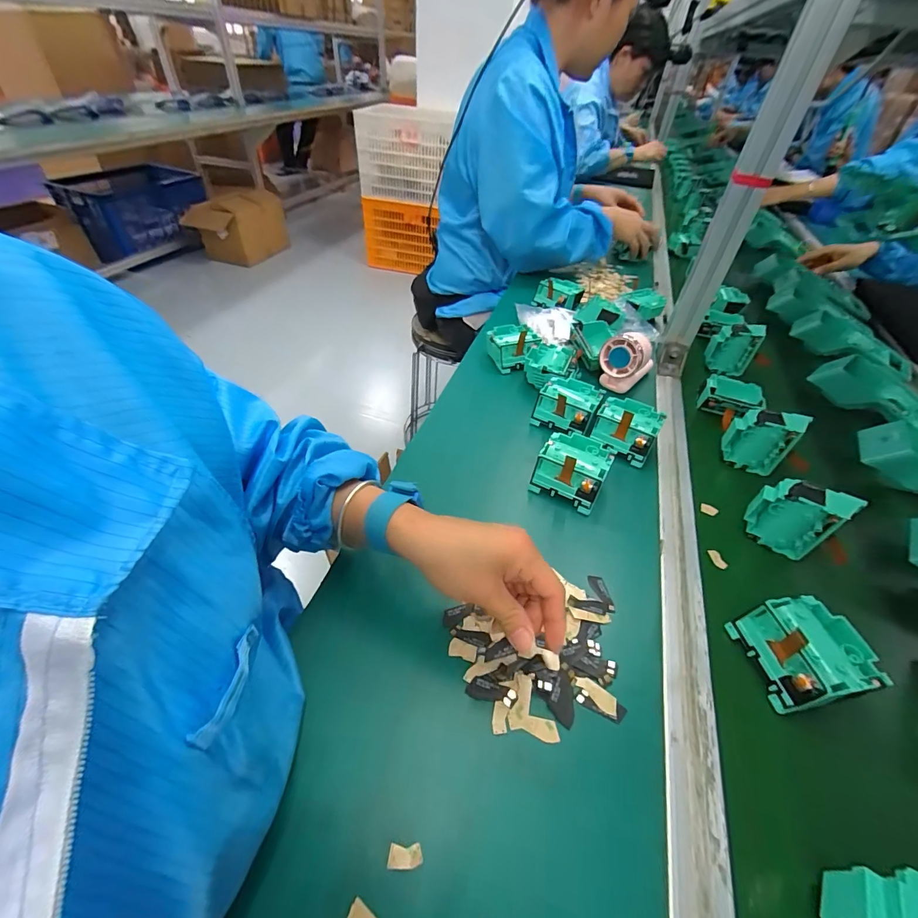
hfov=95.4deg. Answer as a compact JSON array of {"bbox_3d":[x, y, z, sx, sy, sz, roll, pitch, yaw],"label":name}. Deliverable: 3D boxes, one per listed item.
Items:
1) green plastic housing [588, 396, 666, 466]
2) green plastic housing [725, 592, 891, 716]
[{"bbox_3d":[0.212,-0.040,0.527,0.073,0.047,0.074,27,49,23],"label":"green plastic housing"},{"bbox_3d":[0.286,0.163,0.349,0.080,0.052,0.075,-5,45,-8],"label":"green plastic housing"}]

